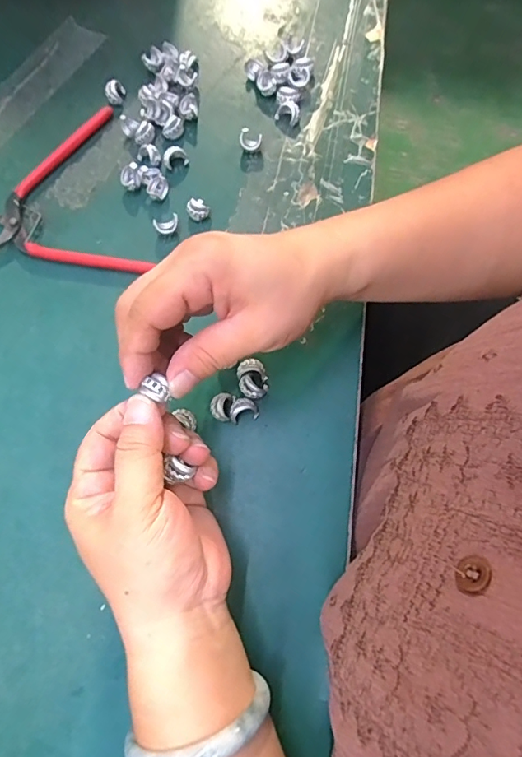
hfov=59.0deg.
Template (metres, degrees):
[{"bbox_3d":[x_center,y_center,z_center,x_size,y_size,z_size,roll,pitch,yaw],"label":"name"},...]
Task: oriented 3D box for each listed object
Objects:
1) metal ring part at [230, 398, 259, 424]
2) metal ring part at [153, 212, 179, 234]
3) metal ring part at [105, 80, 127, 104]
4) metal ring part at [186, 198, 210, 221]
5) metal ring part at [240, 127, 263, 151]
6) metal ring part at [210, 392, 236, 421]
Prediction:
[{"bbox_3d":[-0.011,0.020,0.297,0.018,0.011,0.014,-13,74,-2],"label":"metal ring part"},{"bbox_3d":[-0.068,-0.111,0.335,0.018,0.010,0.011,-13,74,-2],"label":"metal ring part"},{"bbox_3d":[-0.117,-0.231,0.371,0.016,0.013,0.014,-19,75,-4],"label":"metal ring part"},{"bbox_3d":[-0.046,-0.124,0.338,0.014,0.011,0.015,0,74,1],"label":"metal ring part"},{"bbox_3d":[-0.007,-0.181,0.350,0.016,0.016,0.011,0,74,2],"label":"metal ring part"},{"bbox_3d":[-0.025,0.018,0.299,0.014,0.009,0.019,14,75,5],"label":"metal ring part"}]

